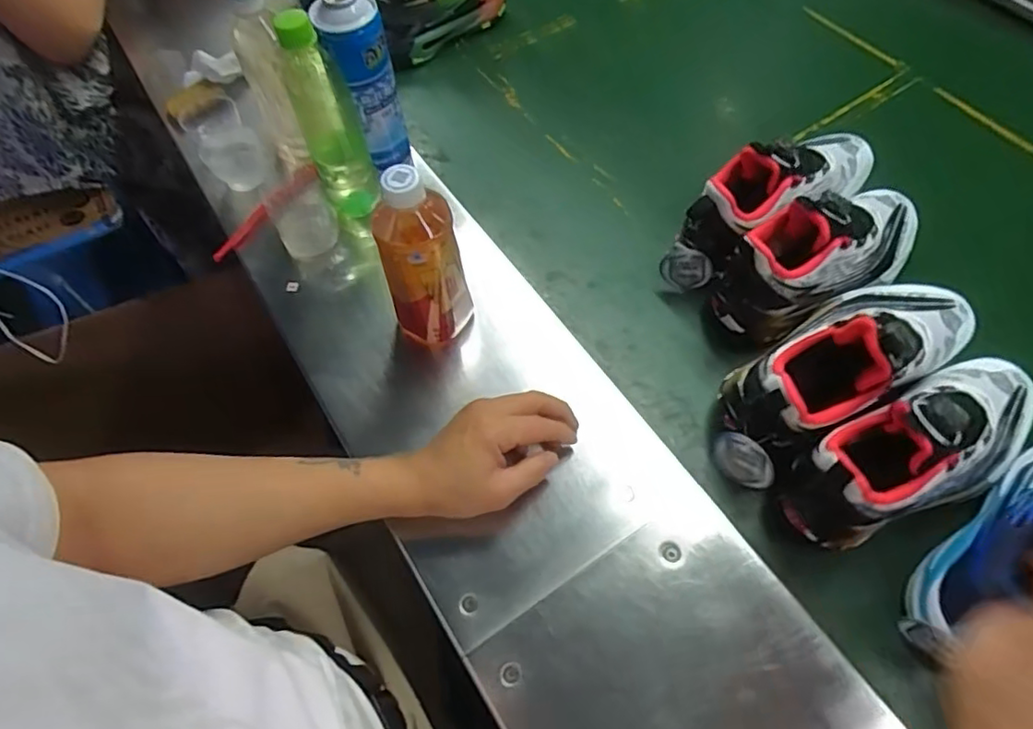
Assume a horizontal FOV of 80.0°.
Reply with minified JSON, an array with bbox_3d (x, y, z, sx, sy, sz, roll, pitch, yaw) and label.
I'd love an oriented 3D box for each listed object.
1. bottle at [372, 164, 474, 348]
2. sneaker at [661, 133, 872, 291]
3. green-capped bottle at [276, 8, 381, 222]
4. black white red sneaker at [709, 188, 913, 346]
[{"bbox_3d":[-0.081,-0.082,0.547,0.070,0.203,0.056,-17,61,-7],"label":"bottle"},{"bbox_3d":[0.268,-0.174,0.638,0.257,0.123,0.083,-37,65,-17],"label":"sneaker"},{"bbox_3d":[-0.185,-0.238,0.617,0.059,0.209,0.051,-22,62,-9],"label":"green-capped bottle"},{"bbox_3d":[0.304,-0.109,0.599,0.233,0.115,0.081,-24,62,-10],"label":"black white red sneaker"}]

